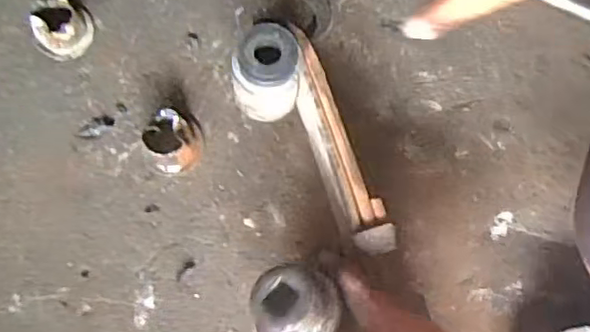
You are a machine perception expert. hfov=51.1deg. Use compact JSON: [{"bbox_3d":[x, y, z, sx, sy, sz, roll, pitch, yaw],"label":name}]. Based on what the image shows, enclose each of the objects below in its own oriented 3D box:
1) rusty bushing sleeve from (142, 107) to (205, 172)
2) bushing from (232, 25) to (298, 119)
[{"bbox_3d":[-0.105,-0.022,0.535,0.045,0.032,0.048,0,76,0],"label":"rusty bushing sleeve"},{"bbox_3d":[-0.024,-0.074,0.521,0.052,0.095,0.052,0,76,0],"label":"bushing"}]

